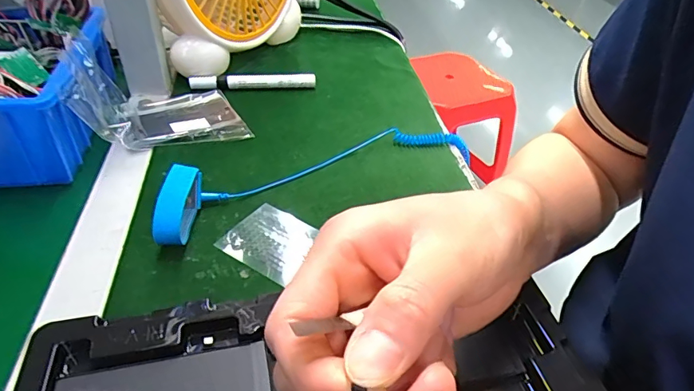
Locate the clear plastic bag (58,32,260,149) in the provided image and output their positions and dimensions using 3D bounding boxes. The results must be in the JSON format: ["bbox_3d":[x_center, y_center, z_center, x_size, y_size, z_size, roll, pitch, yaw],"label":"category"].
[{"bbox_3d":[-0.183,-0.103,0.442,0.146,0.090,0.107,-17,45,-23],"label":"clear plastic bag"}]

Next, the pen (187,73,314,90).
[{"bbox_3d":[-0.108,-0.132,0.535,0.141,0.019,0.012,-5,41,-11],"label":"pen"}]

